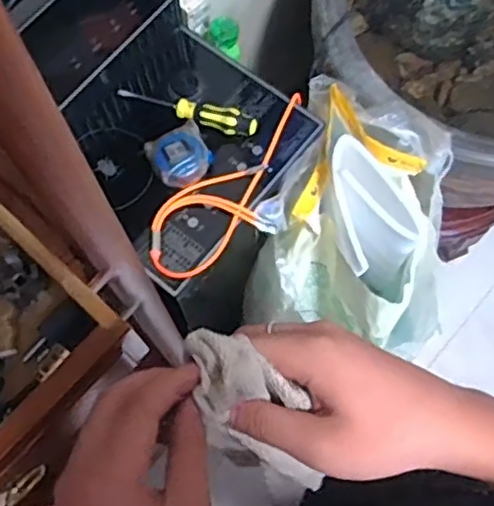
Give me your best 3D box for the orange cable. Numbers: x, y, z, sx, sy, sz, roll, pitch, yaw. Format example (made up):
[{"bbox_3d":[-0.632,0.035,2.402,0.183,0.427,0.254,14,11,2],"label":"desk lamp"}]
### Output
[{"bbox_3d":[-0.002,-0.086,0.876,0.317,0.031,0.121,-42,76,-12],"label":"orange cable"}]

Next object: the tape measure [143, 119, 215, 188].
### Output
[{"bbox_3d":[-0.090,-0.133,0.867,0.078,0.032,0.076,-29,74,-8],"label":"tape measure"}]

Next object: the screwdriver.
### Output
[{"bbox_3d":[-0.085,-0.204,0.899,0.205,0.037,0.032,20,73,7],"label":"screwdriver"}]

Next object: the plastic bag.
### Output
[{"bbox_3d":[0.169,-0.053,1.001,0.276,0.319,0.350,13,72,5],"label":"plastic bag"}]

